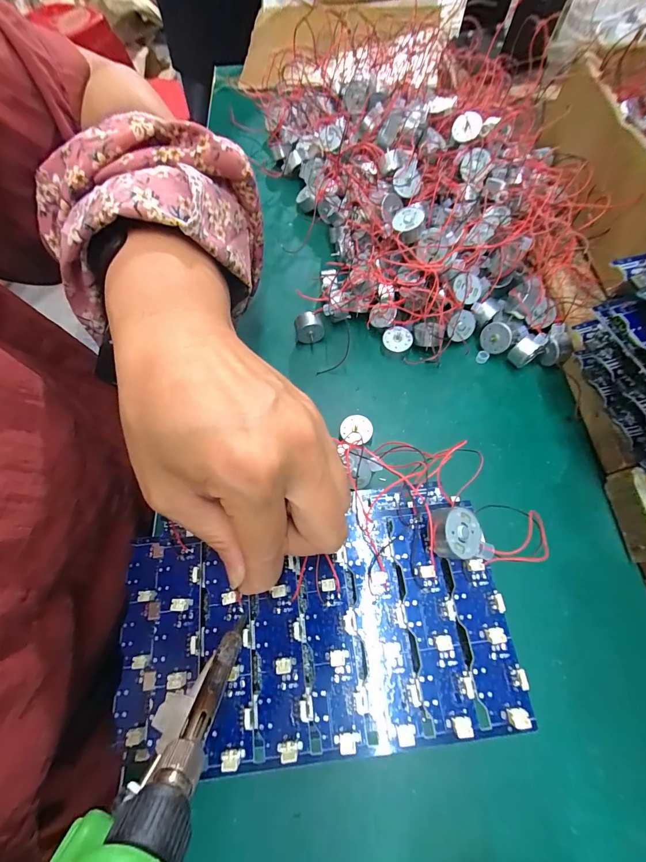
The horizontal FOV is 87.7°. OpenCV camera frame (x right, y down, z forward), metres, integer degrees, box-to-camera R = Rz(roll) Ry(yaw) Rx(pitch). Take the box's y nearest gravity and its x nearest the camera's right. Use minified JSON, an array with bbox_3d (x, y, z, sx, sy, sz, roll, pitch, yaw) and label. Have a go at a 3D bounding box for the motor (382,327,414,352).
[{"bbox_3d":[0.059,-0.073,0.269,0.022,0.008,0.022,-32,85,7],"label":"motor"}]

